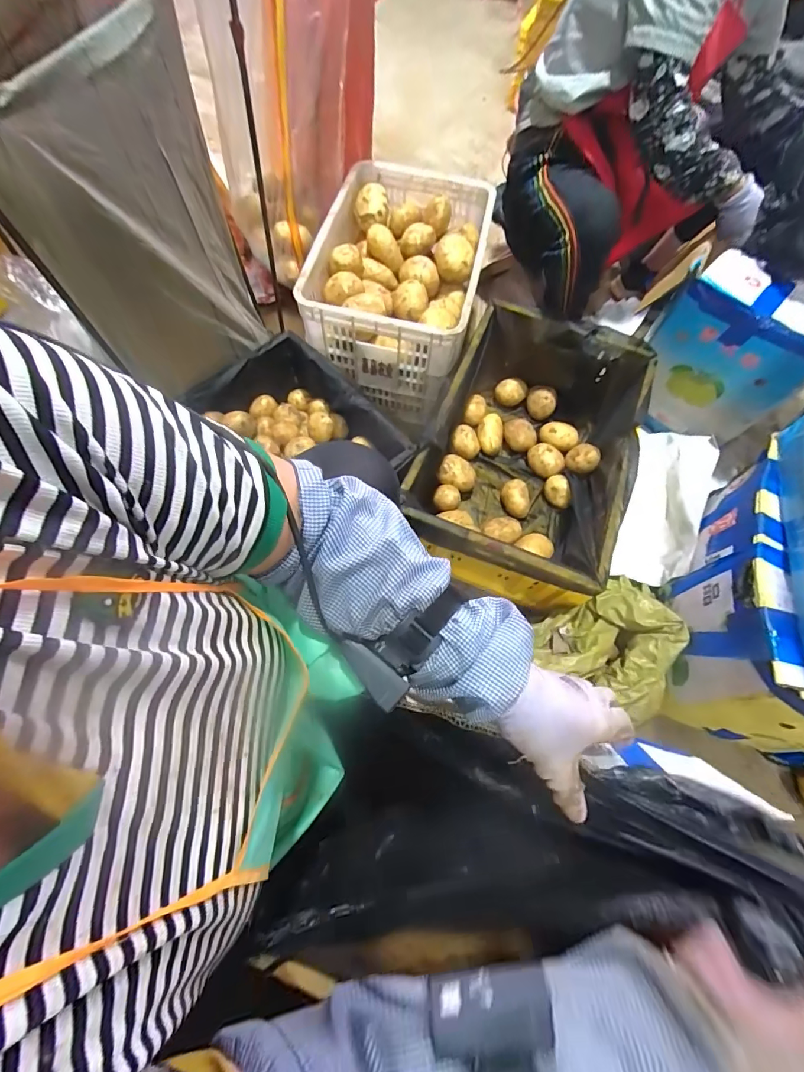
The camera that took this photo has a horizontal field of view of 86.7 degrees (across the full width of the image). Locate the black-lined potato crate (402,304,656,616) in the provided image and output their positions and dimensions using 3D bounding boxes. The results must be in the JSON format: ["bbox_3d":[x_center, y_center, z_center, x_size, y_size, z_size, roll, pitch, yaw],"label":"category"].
[{"bbox_3d":[0.266,-0.177,0.945,0.378,0.228,0.591,23,67,6],"label":"black-lined potato crate"}]

